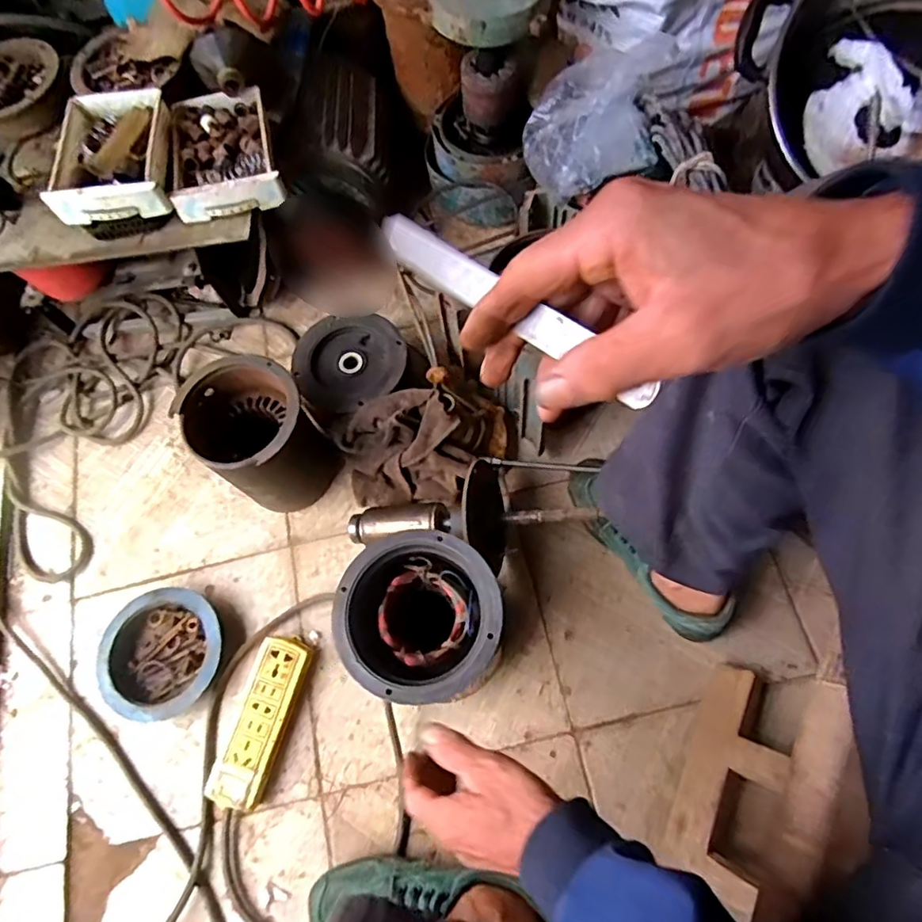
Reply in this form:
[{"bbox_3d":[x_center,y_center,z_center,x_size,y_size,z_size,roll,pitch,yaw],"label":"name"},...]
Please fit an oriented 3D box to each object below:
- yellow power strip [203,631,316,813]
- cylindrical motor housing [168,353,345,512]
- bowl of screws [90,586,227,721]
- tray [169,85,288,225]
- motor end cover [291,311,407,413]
[{"bbox_3d":[-0.238,0.307,0.697,0.066,0.030,0.187,13,68,8],"label":"yellow power strip"},{"bbox_3d":[-0.243,-0.022,0.738,0.136,0.196,0.124,-1,69,4],"label":"cylindrical motor housing"},{"bbox_3d":[-0.377,0.240,0.736,0.158,0.038,0.155,-1,67,2],"label":"bowl of screws"},{"bbox_3d":[-0.299,-0.390,0.730,0.126,0.039,0.186,-16,69,-2],"label":"tray"},{"bbox_3d":[-0.144,-0.132,0.752,0.138,0.021,0.144,-3,69,3],"label":"motor end cover"}]

